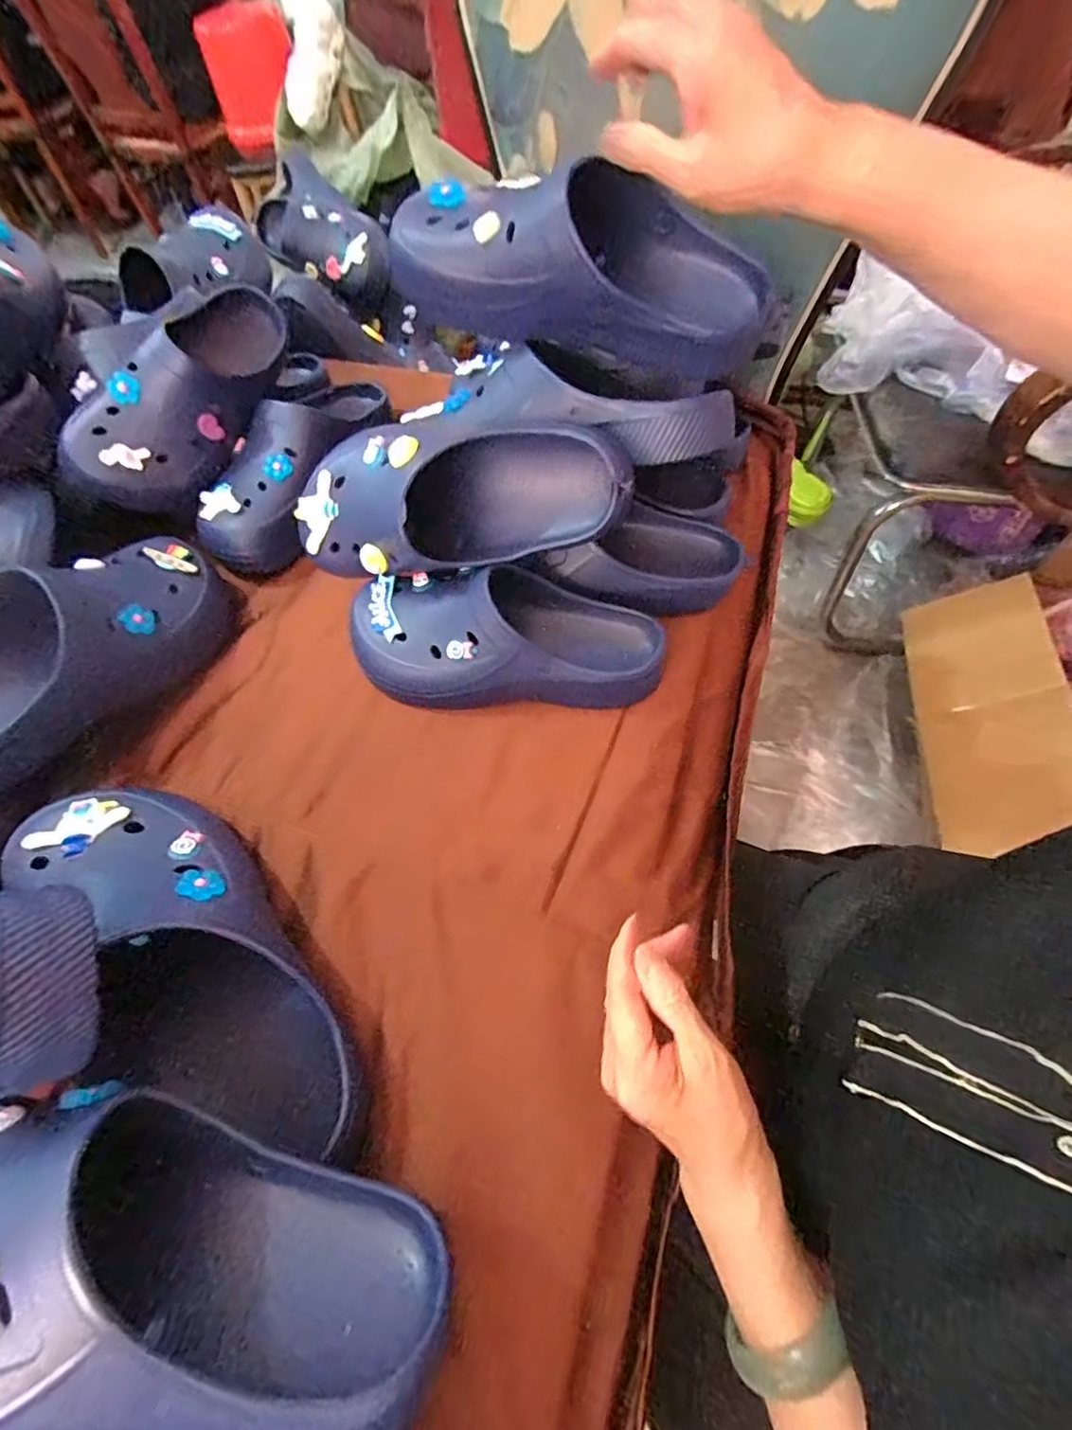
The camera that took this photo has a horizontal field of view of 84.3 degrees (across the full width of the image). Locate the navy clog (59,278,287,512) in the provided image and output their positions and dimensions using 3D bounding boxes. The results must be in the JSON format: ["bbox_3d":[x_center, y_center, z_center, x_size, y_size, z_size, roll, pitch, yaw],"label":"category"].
[{"bbox_3d":[-0.323,-0.318,0.566,0.080,0.107,0.255,23,75,15],"label":"navy clog"}]

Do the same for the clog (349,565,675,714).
[{"bbox_3d":[-0.023,-0.069,0.481,0.254,0.081,0.109,2,59,4],"label":"clog"}]

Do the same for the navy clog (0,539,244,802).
[{"bbox_3d":[-0.365,-0.047,0.463,0.124,0.105,0.273,32,65,20],"label":"navy clog"}]

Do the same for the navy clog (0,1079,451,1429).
[{"bbox_3d":[-0.170,0.228,0.246,0.262,0.074,0.118,1,59,3],"label":"navy clog"}]

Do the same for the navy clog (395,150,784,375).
[{"bbox_3d":[0.029,-0.310,0.415,0.266,0.092,0.090,15,61,11],"label":"navy clog"}]

